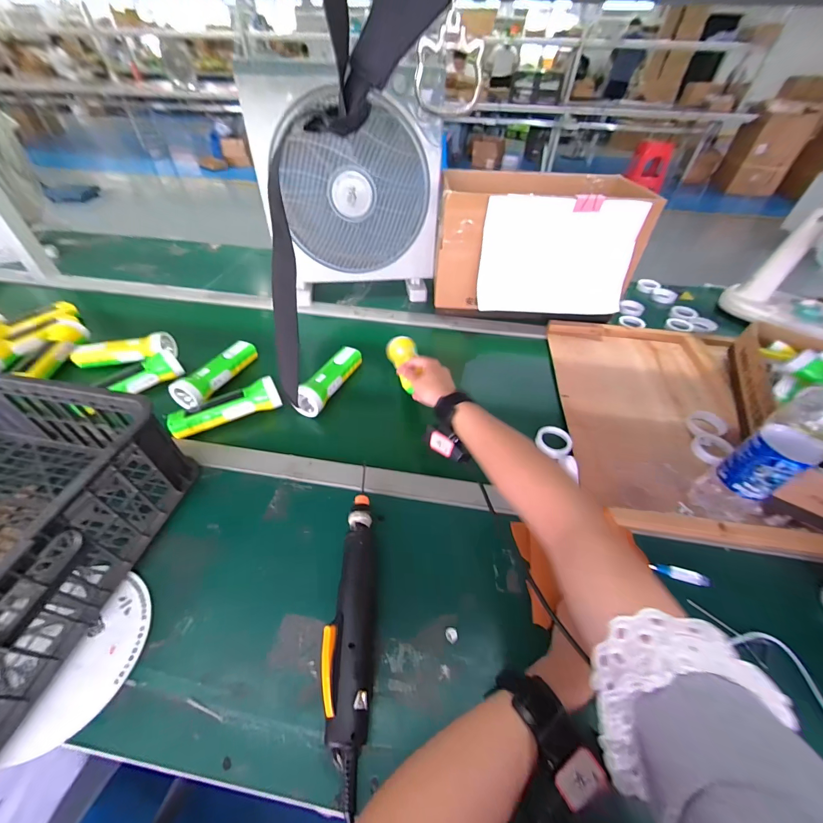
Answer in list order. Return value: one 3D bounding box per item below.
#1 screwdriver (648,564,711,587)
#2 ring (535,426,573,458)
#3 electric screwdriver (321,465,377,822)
[{"bbox_3d":[0.329,0.199,0.425,0.059,0.016,0.011,16,46,13],"label":"screwdriver"},{"bbox_3d":[0.232,0.050,0.570,0.056,0.024,0.050,33,54,26],"label":"ring"},{"bbox_3d":[-0.062,0.204,0.389,0.045,0.042,0.300,1,47,-1],"label":"electric screwdriver"}]

